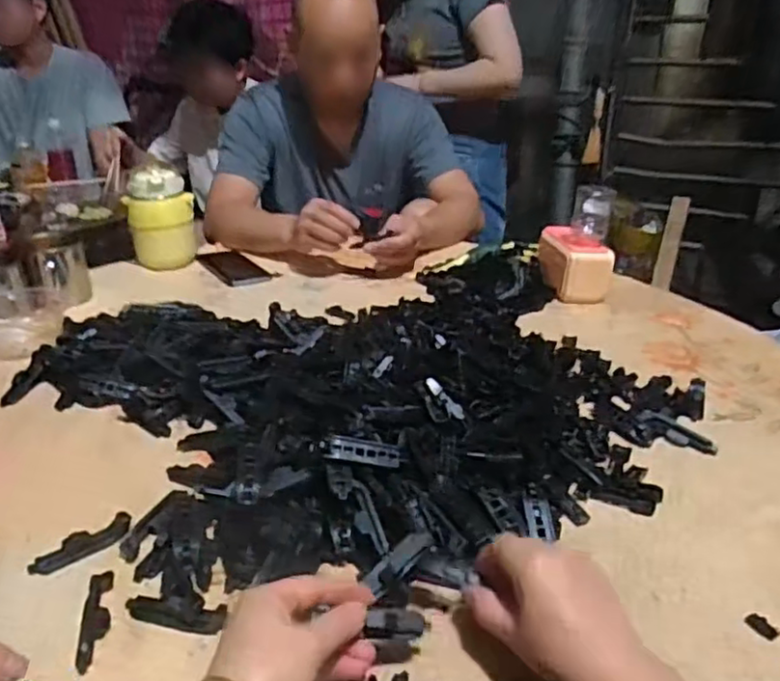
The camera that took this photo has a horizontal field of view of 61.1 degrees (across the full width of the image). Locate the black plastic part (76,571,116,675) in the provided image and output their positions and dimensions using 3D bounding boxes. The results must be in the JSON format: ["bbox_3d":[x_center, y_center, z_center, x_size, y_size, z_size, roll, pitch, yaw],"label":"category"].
[{"bbox_3d":[-0.201,0.189,0.448,0.019,0.014,0.072,-8,28,-11],"label":"black plastic part"}]

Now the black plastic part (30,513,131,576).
[{"bbox_3d":[-0.238,0.157,0.511,0.075,0.007,0.026,-19,32,-29],"label":"black plastic part"}]

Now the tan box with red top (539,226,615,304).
[{"bbox_3d":[0.272,-0.120,0.977,0.077,0.081,0.122,-2,27,-1],"label":"tan box with red top"}]

